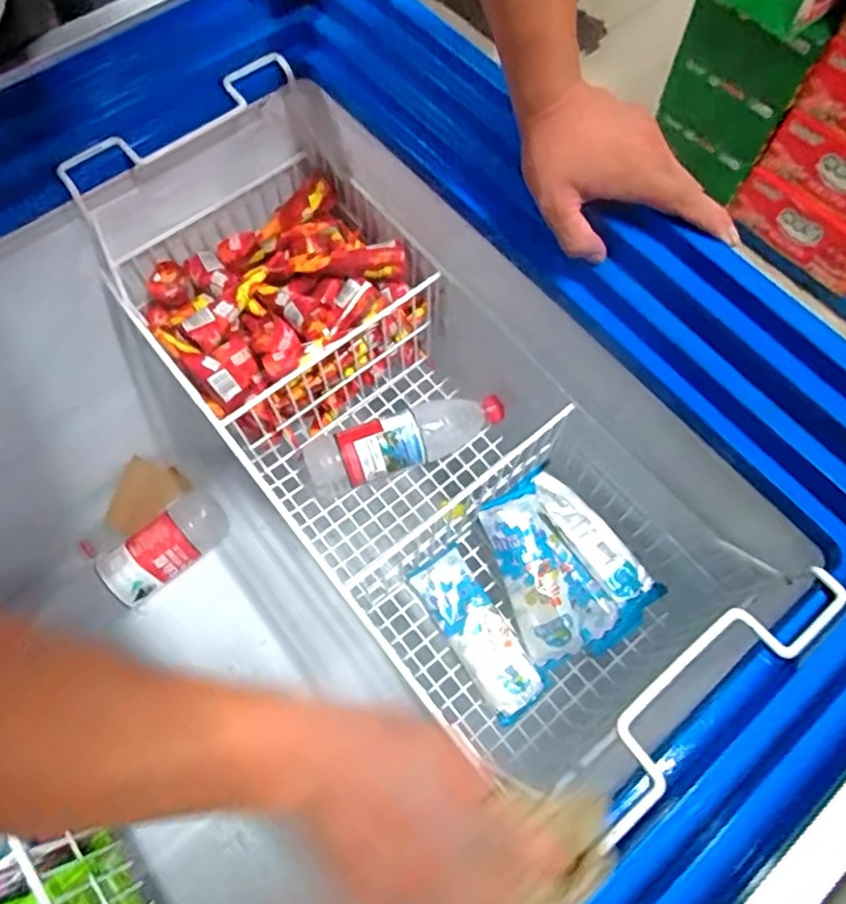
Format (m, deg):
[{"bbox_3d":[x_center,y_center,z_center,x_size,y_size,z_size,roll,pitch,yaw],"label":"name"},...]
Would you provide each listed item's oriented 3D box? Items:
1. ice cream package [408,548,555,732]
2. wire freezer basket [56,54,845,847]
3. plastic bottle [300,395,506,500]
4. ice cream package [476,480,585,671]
[{"bbox_3d":[0.055,0.184,0.653,0.060,0.016,0.173,-31,71,-12],"label":"ice cream package"},{"bbox_3d":[-0.014,-0.023,0.619,0.280,0.257,0.665,-38,73,-14],"label":"wire freezer basket"},{"bbox_3d":[-0.020,-0.008,0.708,0.228,0.060,0.058,-19,69,-7],"label":"plastic bottle"},{"bbox_3d":[0.112,0.128,0.662,0.060,0.028,0.181,-16,83,-6],"label":"ice cream package"}]

